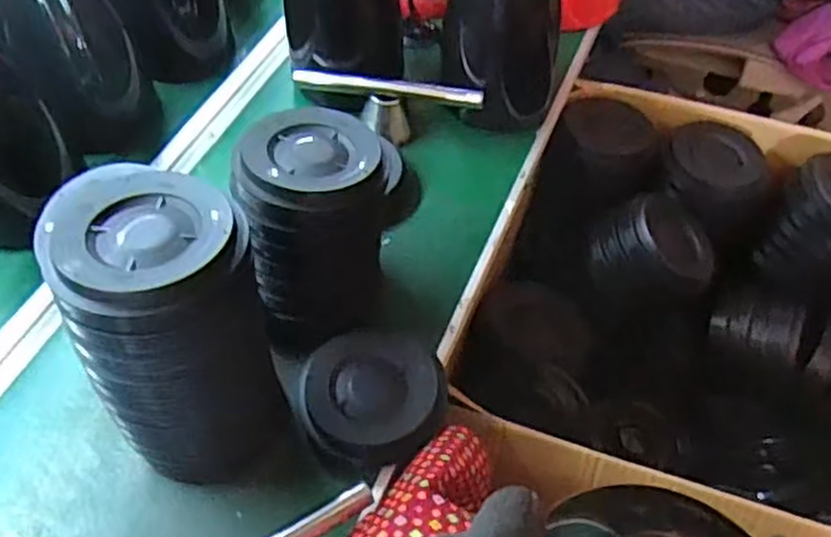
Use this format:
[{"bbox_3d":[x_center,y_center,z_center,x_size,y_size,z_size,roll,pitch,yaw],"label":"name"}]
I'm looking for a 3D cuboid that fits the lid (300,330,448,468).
[{"bbox_3d":[-0.034,0.105,0.618,0.114,0.034,0.114,0,53,0],"label":"lid"}]

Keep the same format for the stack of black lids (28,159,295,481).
[{"bbox_3d":[-0.161,0.054,0.535,0.122,0.224,0.133,-14,54,-10],"label":"stack of black lids"}]

